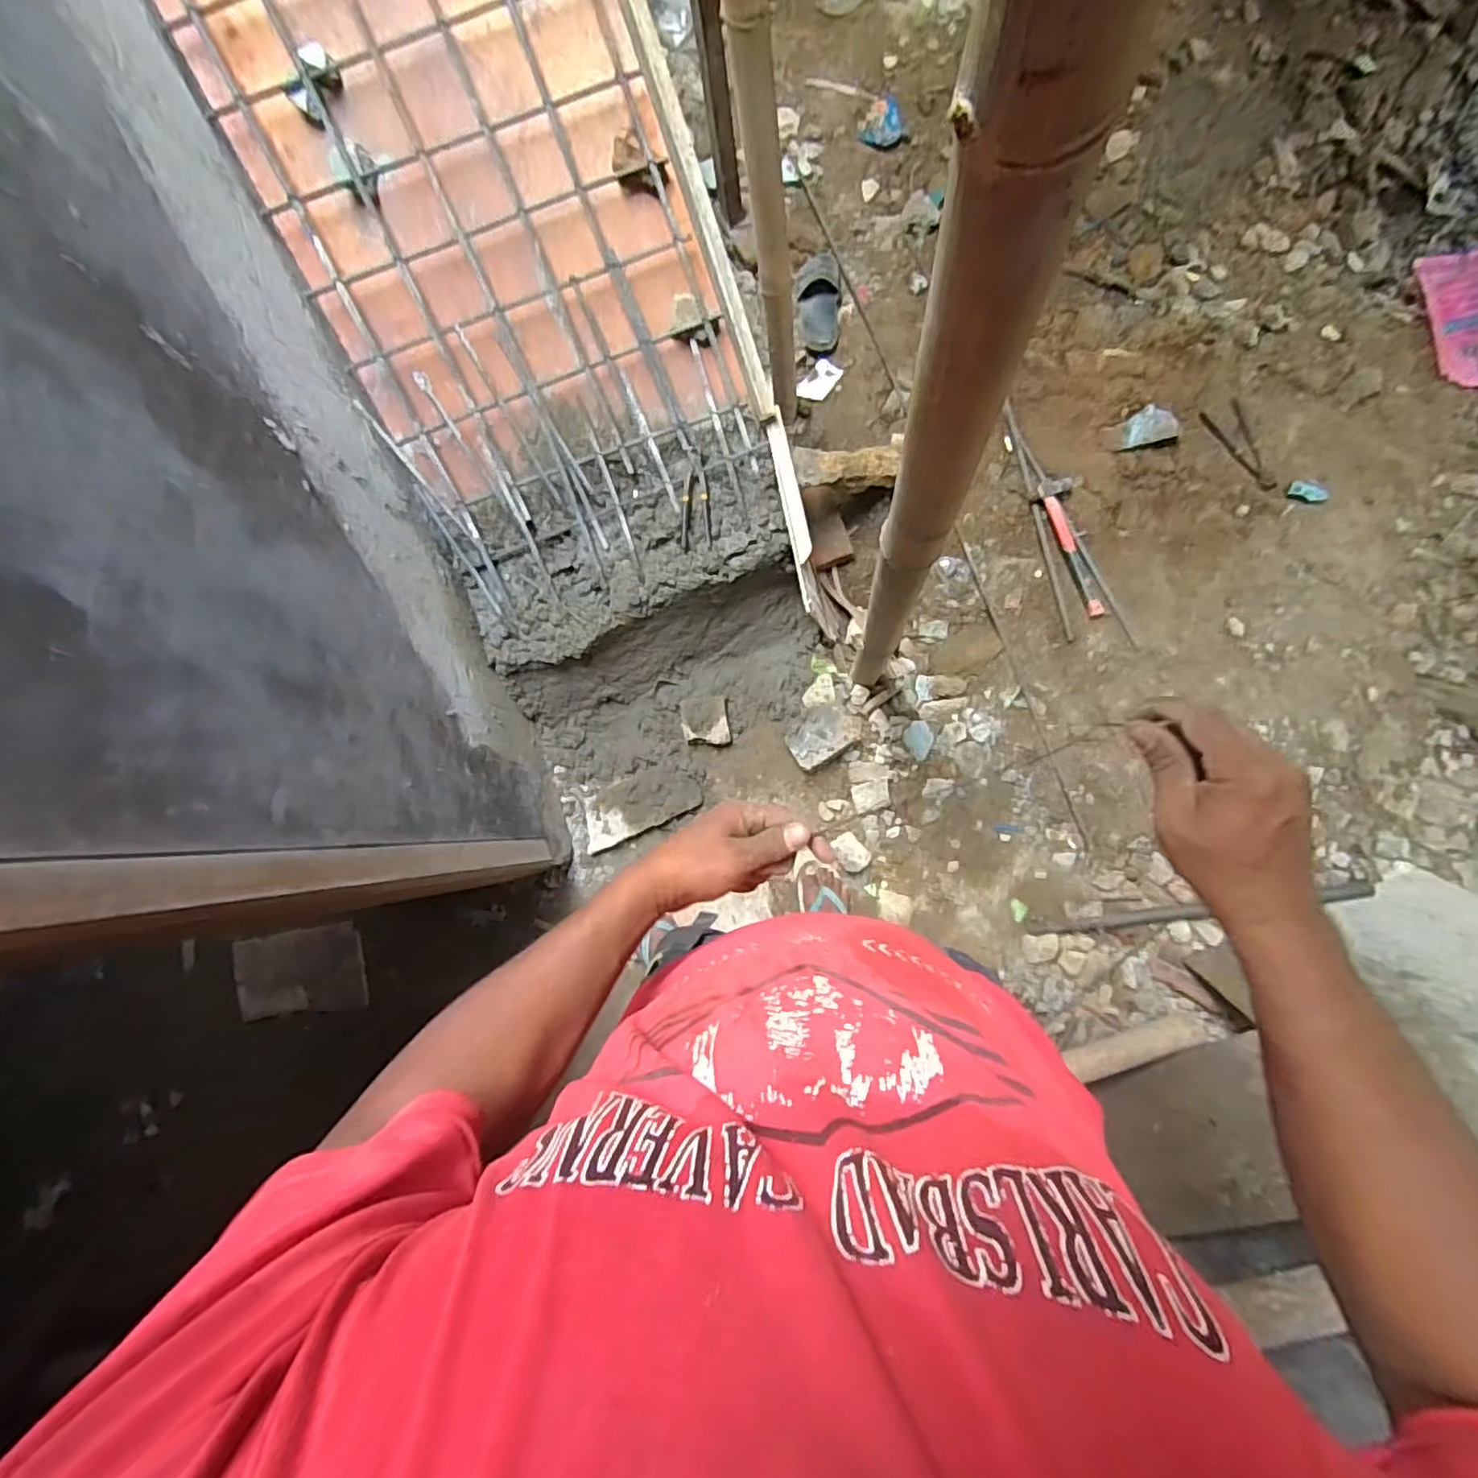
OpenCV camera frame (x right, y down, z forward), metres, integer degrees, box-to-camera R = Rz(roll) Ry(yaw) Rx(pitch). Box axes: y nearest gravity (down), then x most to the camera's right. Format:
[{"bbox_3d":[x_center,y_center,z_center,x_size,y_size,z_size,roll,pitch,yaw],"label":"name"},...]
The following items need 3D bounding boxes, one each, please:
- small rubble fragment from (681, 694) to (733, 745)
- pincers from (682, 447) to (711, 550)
[{"bbox_3d":[-0.077,-0.042,1.473,0.103,0.026,0.115,-10,81,5],"label":"small rubble fragment"},{"bbox_3d":[-0.083,-0.493,1.324,0.058,0.021,0.213,1,82,6],"label":"pincers"}]

